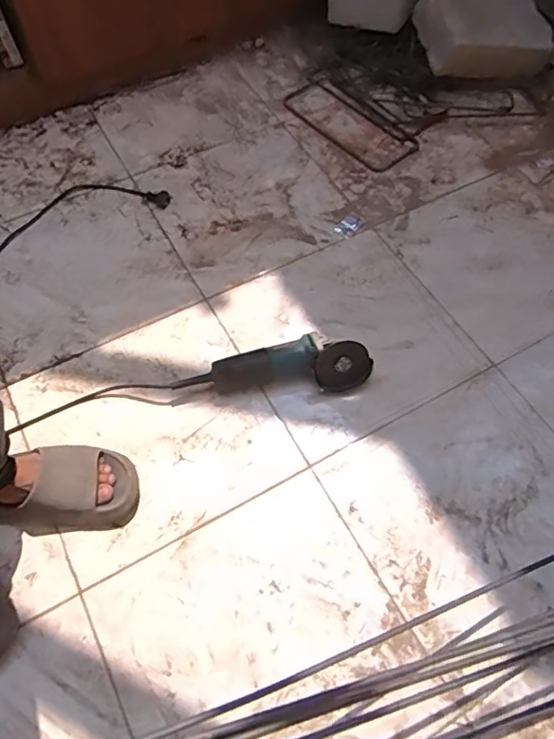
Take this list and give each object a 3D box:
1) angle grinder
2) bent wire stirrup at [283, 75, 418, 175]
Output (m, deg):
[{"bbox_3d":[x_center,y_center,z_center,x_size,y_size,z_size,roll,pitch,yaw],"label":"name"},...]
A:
[{"bbox_3d":[-0.006,-0.005,0.956,0.332,0.089,0.080,-1,60,-1],"label":"angle grinder"},{"bbox_3d":[0.163,-0.611,1.339,0.153,0.012,0.372,-35,66,-18],"label":"bent wire stirrup"}]

